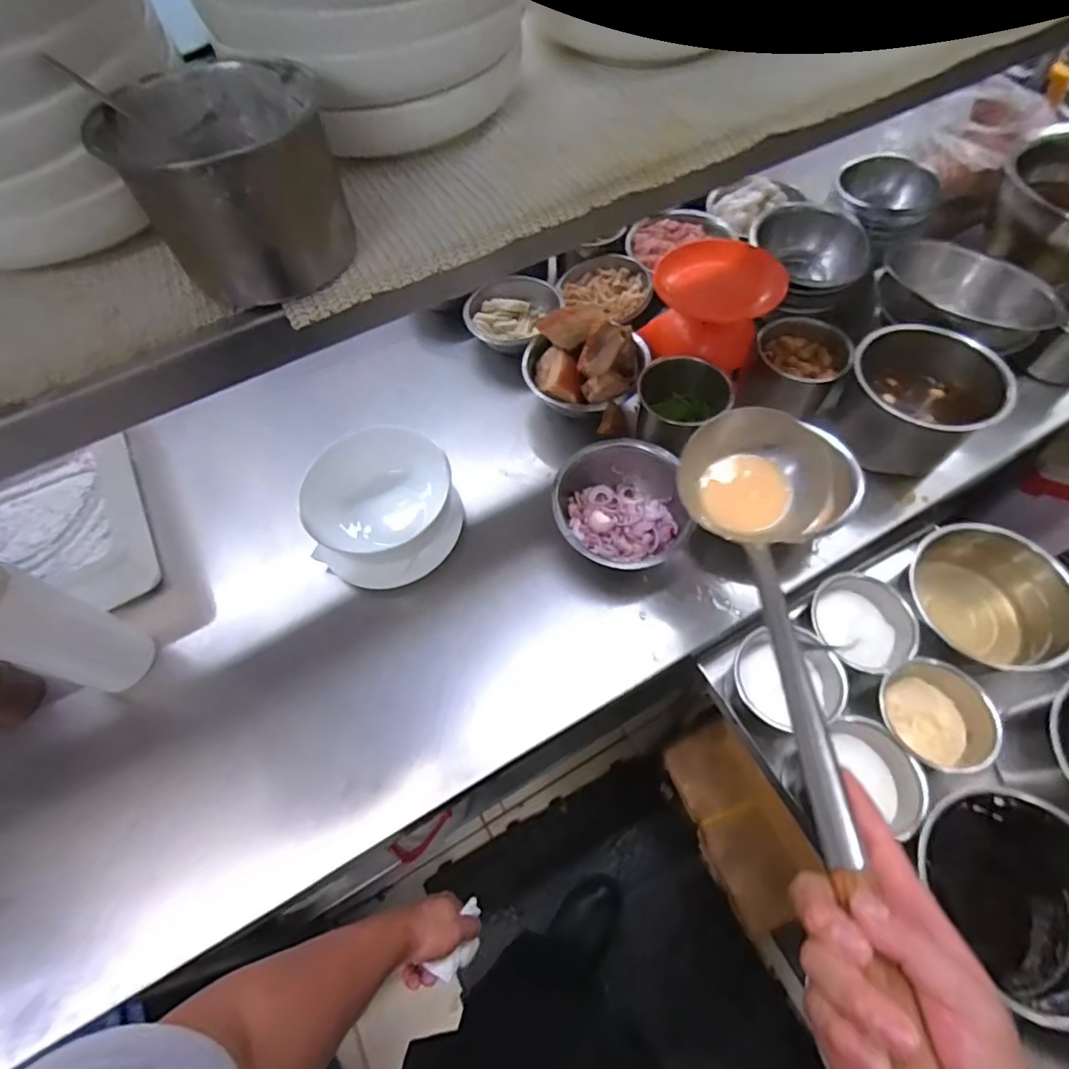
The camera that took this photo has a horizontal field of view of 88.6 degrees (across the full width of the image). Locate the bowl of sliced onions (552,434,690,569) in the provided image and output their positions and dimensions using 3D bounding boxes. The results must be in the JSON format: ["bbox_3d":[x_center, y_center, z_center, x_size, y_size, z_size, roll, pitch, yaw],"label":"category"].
[{"bbox_3d":[0.106,-0.027,0.686,0.153,0.077,0.168,-2,61,3],"label":"bowl of sliced onions"}]

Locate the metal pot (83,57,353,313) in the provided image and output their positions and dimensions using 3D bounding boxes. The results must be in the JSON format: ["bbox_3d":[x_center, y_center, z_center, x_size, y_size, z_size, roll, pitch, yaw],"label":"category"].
[{"bbox_3d":[-0.175,-0.207,0.329,0.110,0.088,0.114,-2,61,3],"label":"metal pot"}]

